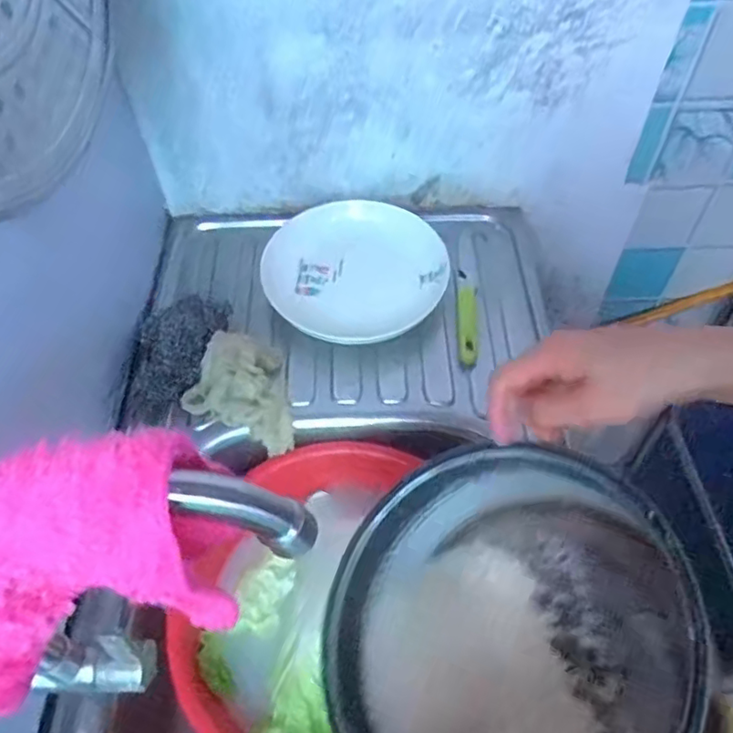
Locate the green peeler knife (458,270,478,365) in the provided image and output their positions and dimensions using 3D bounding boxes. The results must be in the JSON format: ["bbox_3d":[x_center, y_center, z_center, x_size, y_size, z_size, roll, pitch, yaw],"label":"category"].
[{"bbox_3d":[0.108,-0.053,0.644,0.020,0.013,0.119,3,53,4],"label":"green peeler knife"}]

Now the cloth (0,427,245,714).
[{"bbox_3d":[-0.114,0.081,0.228,0.129,0.110,0.052,-14,54,-9],"label":"cloth"}]

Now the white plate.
[{"bbox_3d":[-0.011,-0.104,0.658,0.195,0.044,0.173,-8,53,-4],"label":"white plate"}]

